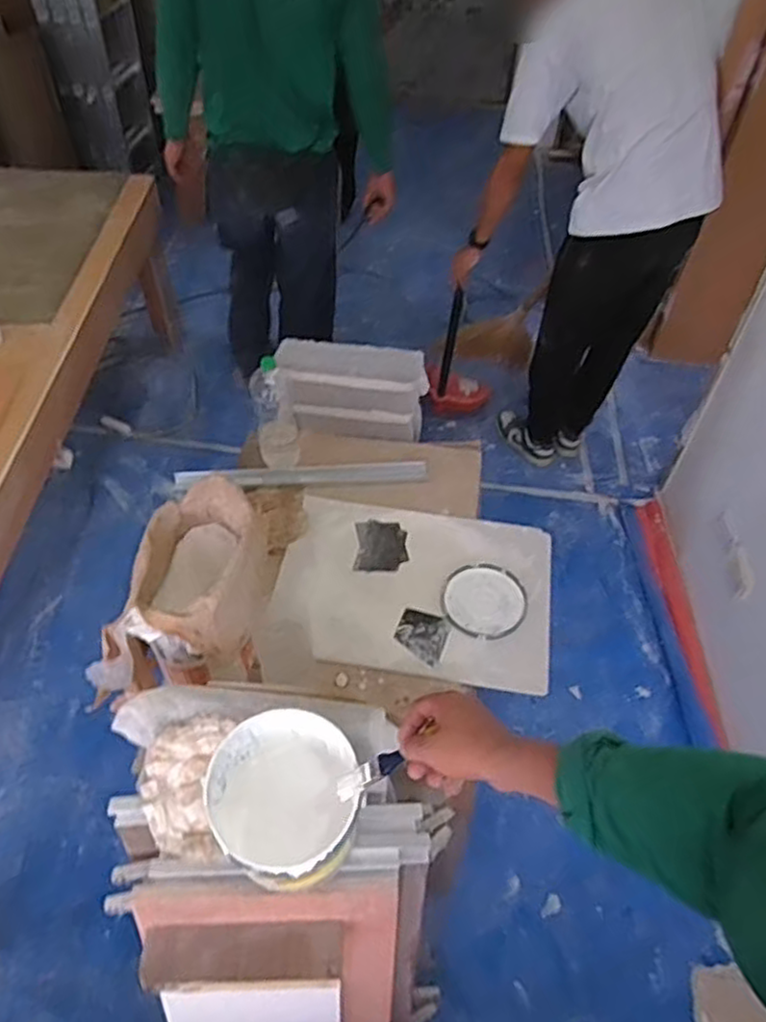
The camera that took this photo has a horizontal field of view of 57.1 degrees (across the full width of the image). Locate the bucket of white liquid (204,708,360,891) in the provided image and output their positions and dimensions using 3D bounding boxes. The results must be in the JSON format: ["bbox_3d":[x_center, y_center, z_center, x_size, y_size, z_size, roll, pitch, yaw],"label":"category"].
[{"bbox_3d":[-0.119,0.362,0.872,0.173,0.174,0.162,2,48,-2],"label":"bucket of white liquid"}]

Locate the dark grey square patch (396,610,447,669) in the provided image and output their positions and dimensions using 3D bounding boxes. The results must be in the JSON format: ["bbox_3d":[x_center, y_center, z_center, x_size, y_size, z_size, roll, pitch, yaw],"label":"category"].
[{"bbox_3d":[0.075,0.247,1.399,0.098,0.004,0.105,13,53,16],"label":"dark grey square patch"}]

